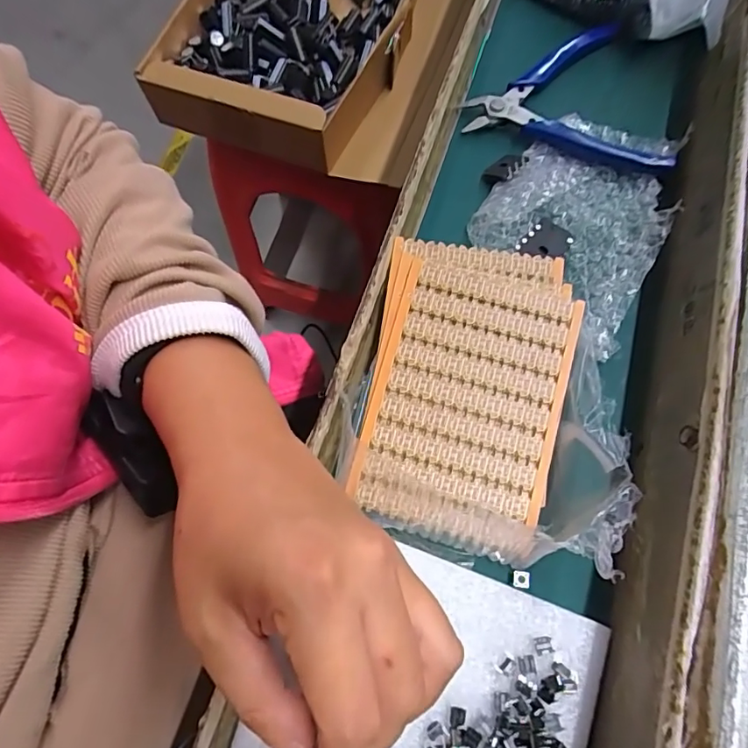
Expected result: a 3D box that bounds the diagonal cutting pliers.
[{"bbox_3d":[0.126,-0.177,0.328,0.122,0.021,0.102,19,73,7],"label":"diagonal cutting pliers"}]

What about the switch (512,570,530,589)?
[{"bbox_3d":[0.064,0.088,0.224,0.007,0.004,0.007,7,72,3],"label":"switch"}]

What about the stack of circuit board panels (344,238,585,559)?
[{"bbox_3d":[0.042,0.004,0.245,0.091,0.010,0.141,14,73,6],"label":"stack of circuit board panels"}]

